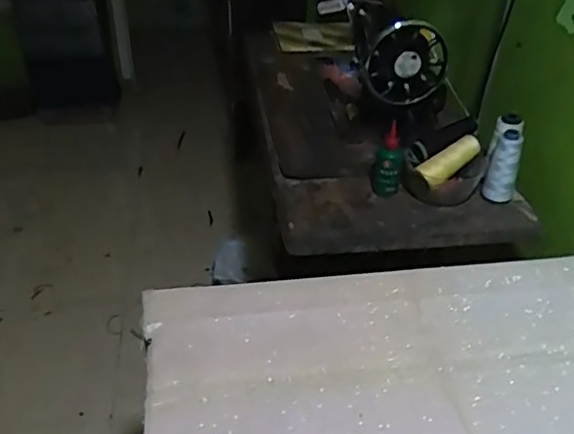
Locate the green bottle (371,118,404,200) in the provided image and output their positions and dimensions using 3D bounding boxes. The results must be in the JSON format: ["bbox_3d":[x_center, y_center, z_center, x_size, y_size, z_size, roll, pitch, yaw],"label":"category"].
[{"bbox_3d":[0.157,-0.090,0.938,0.045,0.110,0.038,13,37,17],"label":"green bottle"}]

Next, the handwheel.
[{"bbox_3d":[0.187,-0.242,0.959,0.132,0.128,0.029,0,35,-2],"label":"handwheel"}]

